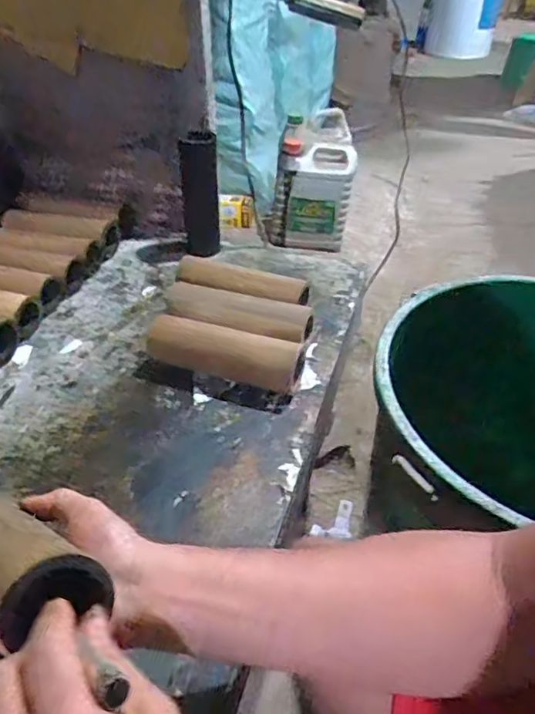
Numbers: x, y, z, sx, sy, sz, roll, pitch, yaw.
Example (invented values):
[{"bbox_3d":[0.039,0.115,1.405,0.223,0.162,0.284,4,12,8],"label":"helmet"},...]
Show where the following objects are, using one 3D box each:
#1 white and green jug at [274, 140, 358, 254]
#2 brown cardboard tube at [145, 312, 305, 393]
[{"bbox_3d":[0.099,-0.370,1.314,0.189,0.221,0.098,2,38,6],"label":"white and green jug"},{"bbox_3d":[-0.047,-0.004,0.656,0.174,0.053,0.049,9,39,12],"label":"brown cardboard tube"}]

